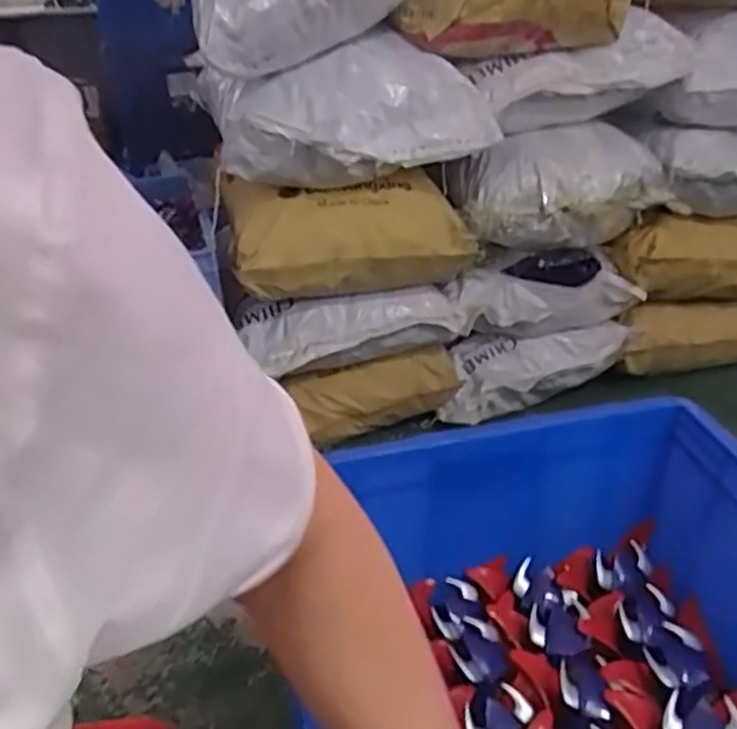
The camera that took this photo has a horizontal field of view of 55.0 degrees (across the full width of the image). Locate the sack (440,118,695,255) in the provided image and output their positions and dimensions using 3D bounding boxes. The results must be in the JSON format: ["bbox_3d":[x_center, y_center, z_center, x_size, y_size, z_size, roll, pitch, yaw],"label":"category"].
[{"bbox_3d":[0.385,-0.345,1.410,0.453,0.216,0.167,-7,31,-8],"label":"sack"}]

